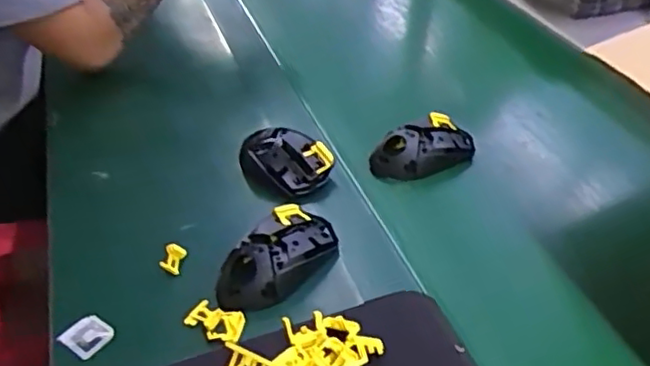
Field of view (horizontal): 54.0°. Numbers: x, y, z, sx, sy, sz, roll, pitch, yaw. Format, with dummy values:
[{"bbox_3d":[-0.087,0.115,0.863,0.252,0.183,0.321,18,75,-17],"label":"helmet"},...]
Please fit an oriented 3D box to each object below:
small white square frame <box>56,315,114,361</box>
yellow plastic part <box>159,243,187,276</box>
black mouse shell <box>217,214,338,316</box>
[{"bbox_3d":[-0.192,0.124,0.516,0.036,0.004,0.033,29,57,23],"label":"small white square frame"},{"bbox_3d":[-0.135,0.067,0.567,0.016,0.011,0.028,3,39,4],"label":"yellow plastic part"},{"bbox_3d":[-0.041,0.063,0.546,0.112,0.033,0.063,-32,48,-33],"label":"black mouse shell"}]

